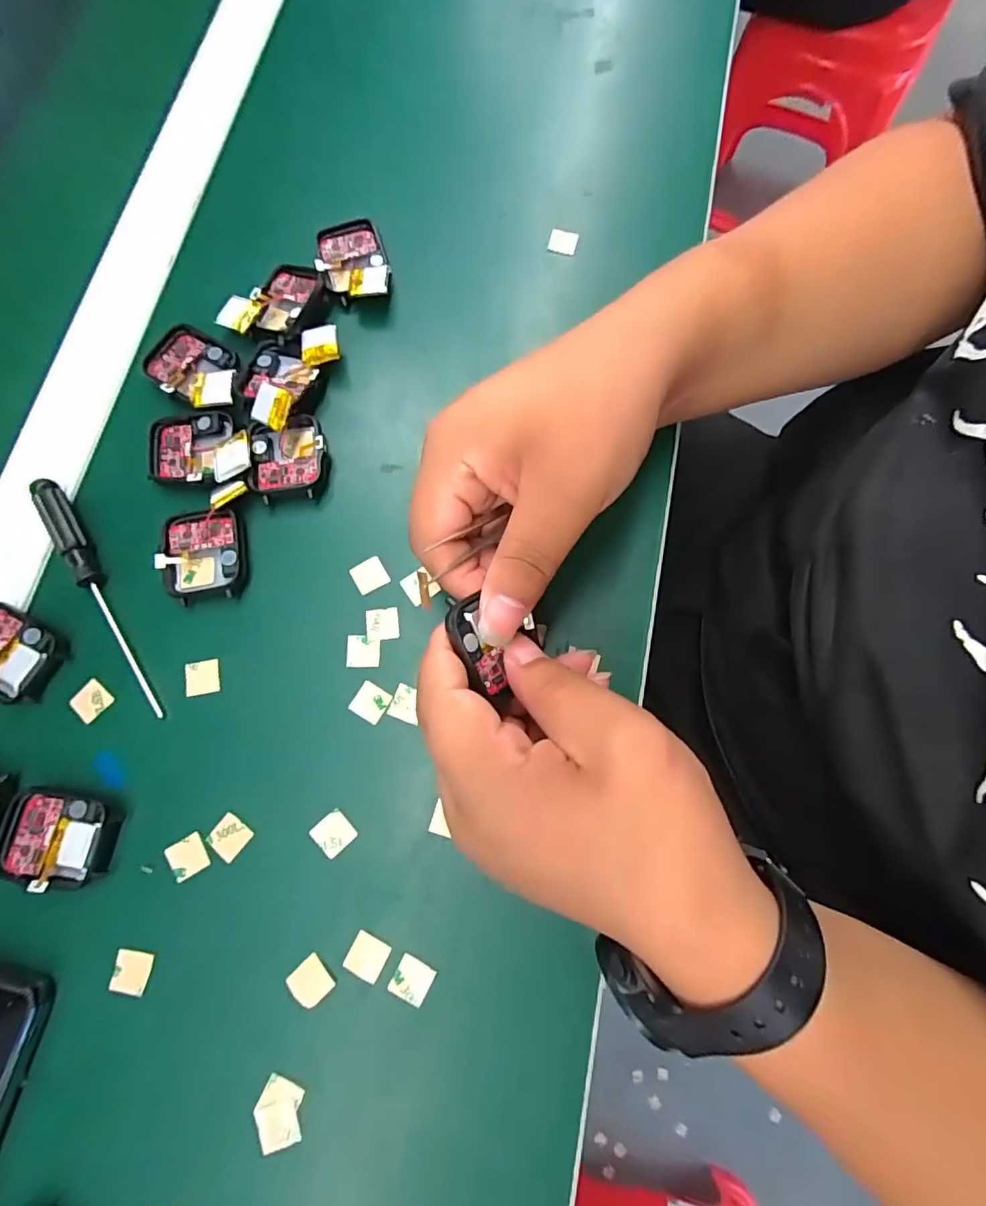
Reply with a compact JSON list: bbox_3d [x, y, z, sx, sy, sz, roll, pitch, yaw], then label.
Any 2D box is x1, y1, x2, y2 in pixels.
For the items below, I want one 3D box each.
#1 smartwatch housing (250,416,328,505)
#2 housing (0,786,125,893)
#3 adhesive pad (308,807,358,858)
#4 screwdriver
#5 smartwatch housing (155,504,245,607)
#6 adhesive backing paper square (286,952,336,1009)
[{"bbox_3d":[-0.103,-0.073,0.270,0.038,0.011,0.044,-7,77,-2],"label":"smartwatch housing"},{"bbox_3d":[-0.186,0.100,0.227,0.047,0.008,0.036,9,77,1],"label":"housing"},{"bbox_3d":[-0.070,0.101,0.232,0.016,0.004,0.016,-44,81,-10],"label":"adhesive pad"},{"bbox_3d":[-0.188,-0.004,0.253,0.010,0.011,0.130,-31,79,-7],"label":"screwdriver"},{"bbox_3d":[-0.140,-0.023,0.257,0.038,0.009,0.045,-11,77,-3],"label":"smartwatch housing"},{"bbox_3d":[-0.075,0.156,0.218,0.015,0.004,0.015,-41,81,-9],"label":"adhesive backing paper square"}]

